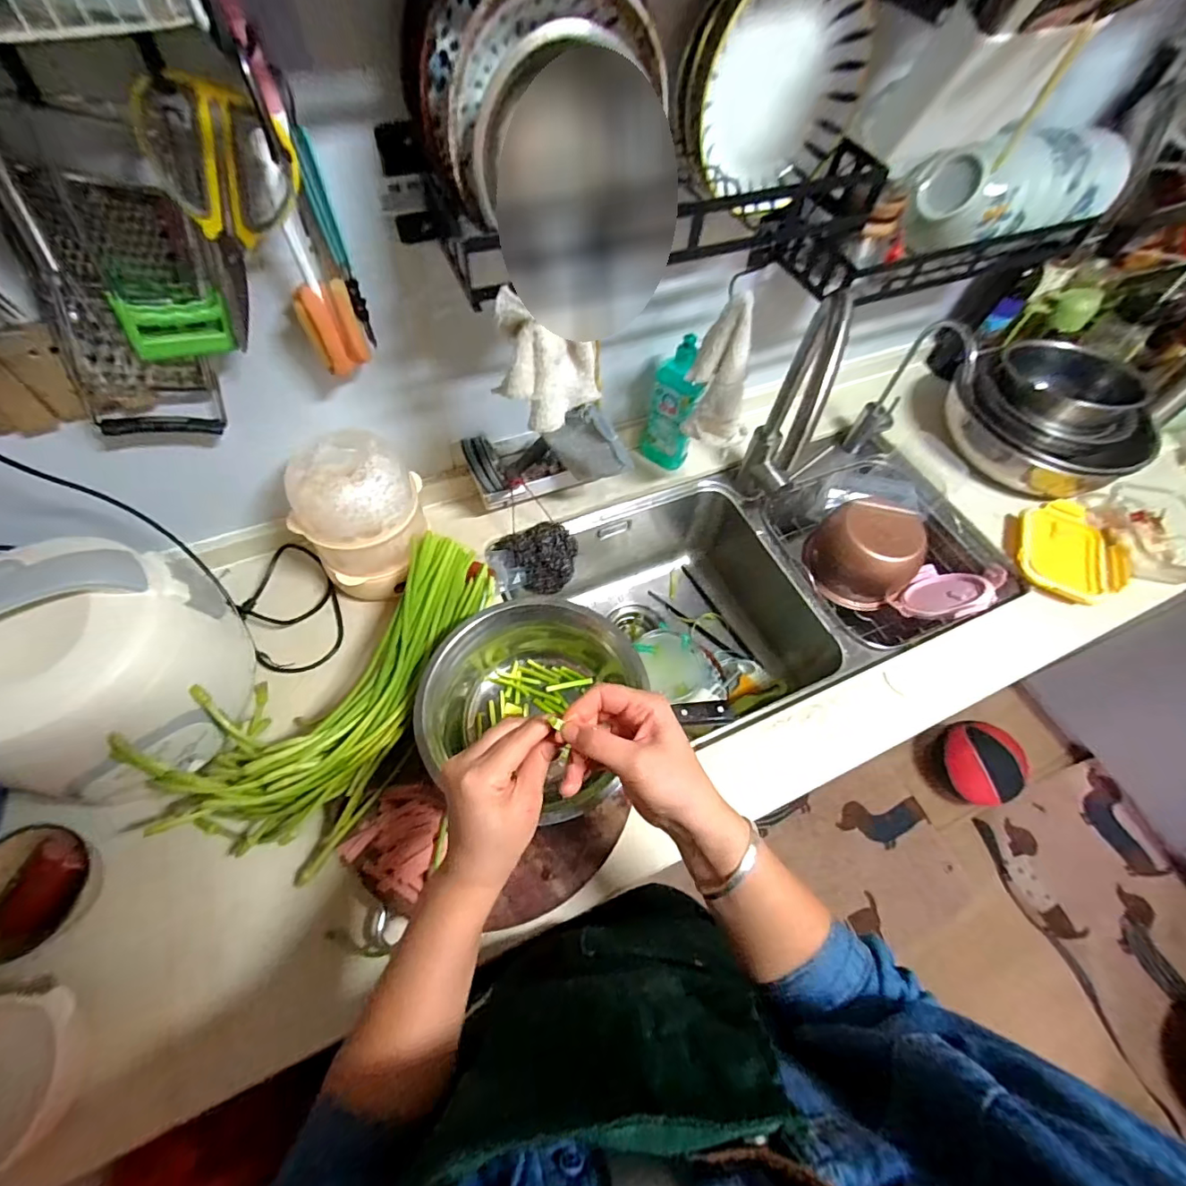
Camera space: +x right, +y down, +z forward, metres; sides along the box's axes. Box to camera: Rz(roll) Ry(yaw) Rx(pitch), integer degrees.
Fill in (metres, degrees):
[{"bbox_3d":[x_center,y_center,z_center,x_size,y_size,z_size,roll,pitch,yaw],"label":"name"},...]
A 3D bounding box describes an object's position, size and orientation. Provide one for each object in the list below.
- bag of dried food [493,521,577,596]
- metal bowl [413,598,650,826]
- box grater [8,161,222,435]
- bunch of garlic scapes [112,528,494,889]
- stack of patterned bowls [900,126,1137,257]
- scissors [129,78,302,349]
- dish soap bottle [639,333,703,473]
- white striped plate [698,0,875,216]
[{"bbox_3d":[-0.079,-0.058,0.780,0.108,0.062,0.097,-27,63,-18],"label":"bag of dried food"},{"bbox_3d":[-0.058,0.124,0.581,0.250,0.119,0.234,1,58,-2],"label":"metal bowl"},{"bbox_3d":[-0.406,-0.238,0.465,0.110,0.221,0.063,-12,57,-38],"label":"box grater"},{"bbox_3d":[-0.285,0.097,0.600,0.203,0.133,0.379,18,59,8],"label":"bunch of garlic scapes"},{"bbox_3d":[0.549,-0.520,0.670,0.296,0.105,0.104,-23,62,-16],"label":"stack of patterned bowls"},{"bbox_3d":[-0.295,-0.295,0.421,0.095,0.182,0.020,-9,57,-35],"label":"scissors"},{"bbox_3d":[0.122,-0.283,0.781,0.080,0.219,0.042,36,58,18],"label":"dish soap bottle"},{"bbox_3d":[0.176,-0.460,0.481,0.161,0.169,0.033,-18,61,-13],"label":"white striped plate"}]

